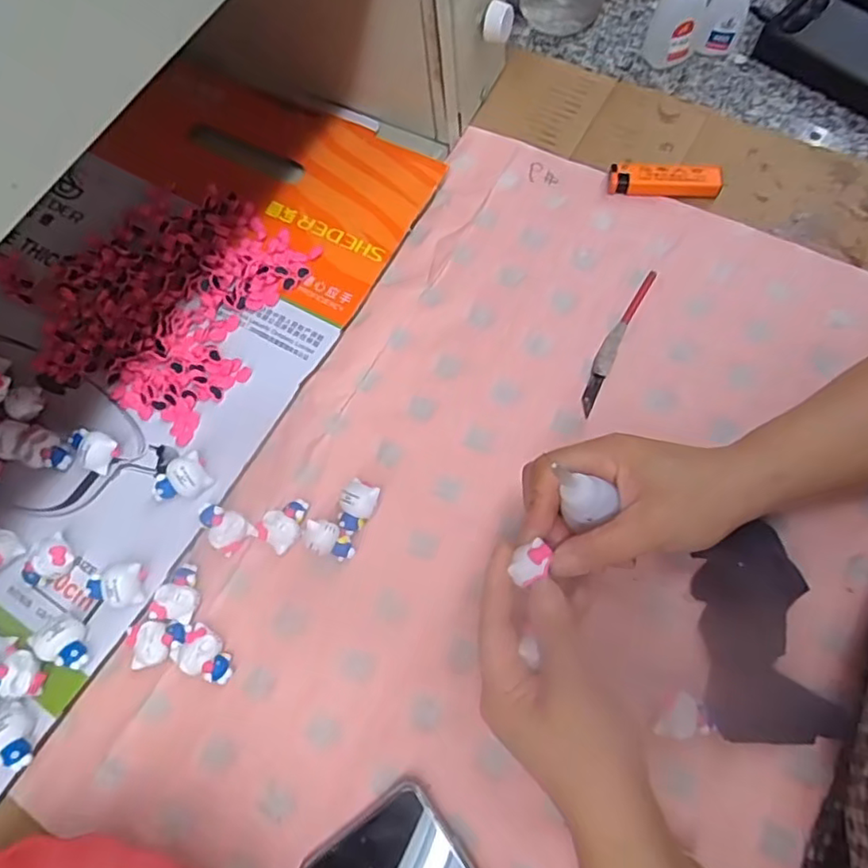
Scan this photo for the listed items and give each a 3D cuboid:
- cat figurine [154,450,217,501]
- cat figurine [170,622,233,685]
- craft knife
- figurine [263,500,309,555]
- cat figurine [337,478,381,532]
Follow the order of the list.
[{"bbox_3d":[-0.161,0.031,0.387,0.036,0.023,0.022,-32,71,-8],"label":"cat figurine"},{"bbox_3d":[-0.134,0.131,0.360,0.035,0.017,0.025,31,75,14],"label":"cat figurine"},{"bbox_3d":[0.126,-0.066,0.423,0.012,0.006,0.119,26,74,13],"label":"craft knife"},{"bbox_3d":[-0.091,0.056,0.381,0.023,0.013,0.032,43,78,17],"label":"figurine"},{"bbox_3d":[-0.048,0.046,0.383,0.021,0.017,0.031,26,74,13],"label":"cat figurine"}]

